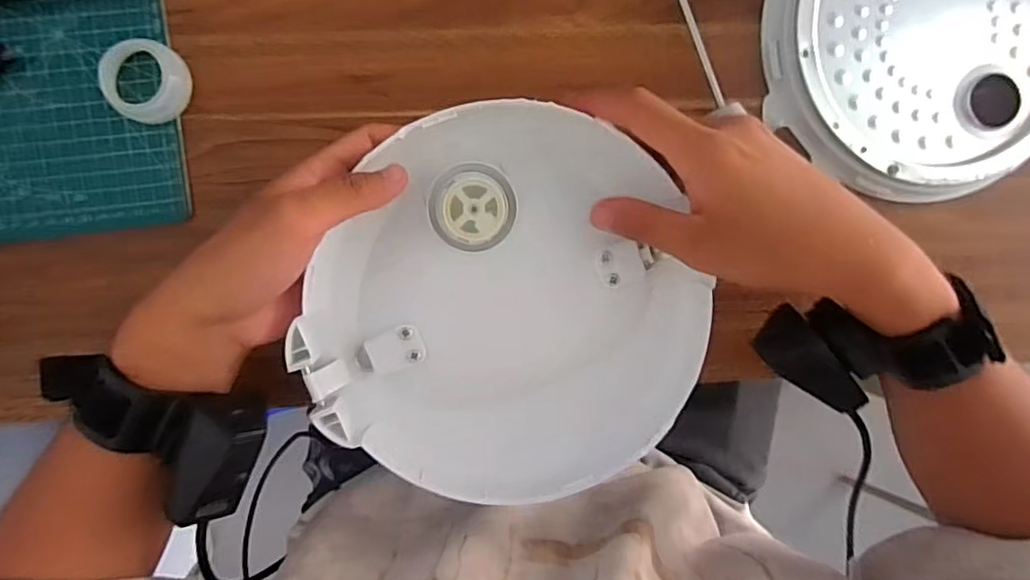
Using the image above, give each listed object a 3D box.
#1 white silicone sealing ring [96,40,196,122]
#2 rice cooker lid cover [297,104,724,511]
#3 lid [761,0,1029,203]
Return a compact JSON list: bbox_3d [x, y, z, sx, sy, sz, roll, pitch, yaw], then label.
[{"bbox_3d":[-0.211,-0.120,0.339,0.042,0.016,0.043,0,94,-4],"label":"white silicone sealing ring"},{"bbox_3d":[0.001,0.011,0.311,0.195,0.034,0.201,32,91,-4],"label":"rice cooker lid cover"},{"bbox_3d":[0.250,-0.158,0.358,0.190,0.017,0.192,0,94,-4],"label":"lid"}]

